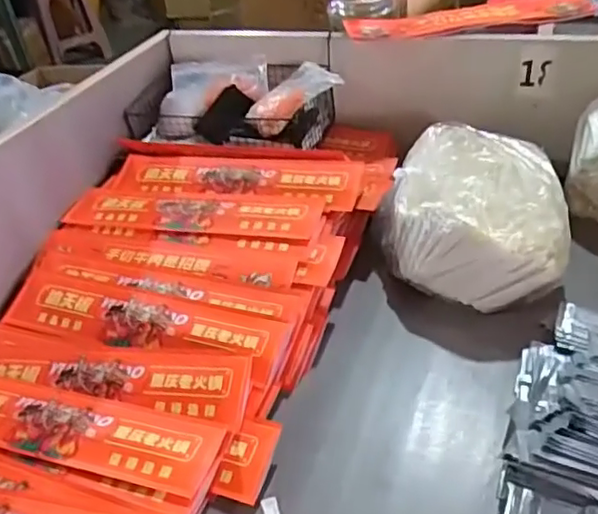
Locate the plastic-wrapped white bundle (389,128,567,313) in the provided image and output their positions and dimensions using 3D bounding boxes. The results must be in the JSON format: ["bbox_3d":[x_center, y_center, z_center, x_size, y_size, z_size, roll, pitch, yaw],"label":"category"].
[{"bbox_3d":[0.211,-0.054,0.728,0.200,0.117,0.255,6,40,17],"label":"plastic-wrapped white bundle"}]

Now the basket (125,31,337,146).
[{"bbox_3d":[-0.092,-0.229,0.875,0.301,0.085,0.154,6,40,17],"label":"basket"}]

